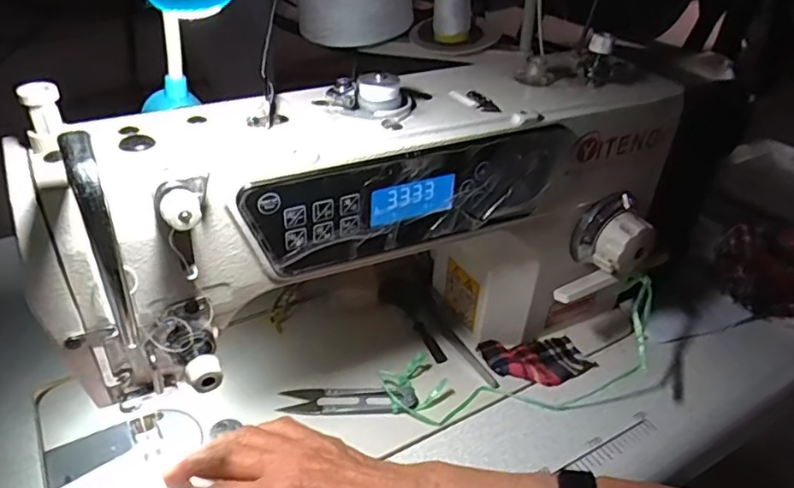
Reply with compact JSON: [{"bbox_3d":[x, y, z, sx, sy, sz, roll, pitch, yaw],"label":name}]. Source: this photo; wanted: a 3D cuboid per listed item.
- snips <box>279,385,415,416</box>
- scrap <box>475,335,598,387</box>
[{"bbox_3d":[-0.036,0.117,0.445,0.102,0.013,0.024,2,35,-2],"label":"snips"},{"bbox_3d":[0.116,0.095,0.487,0.086,0.011,0.048,-6,36,-13],"label":"scrap"}]

